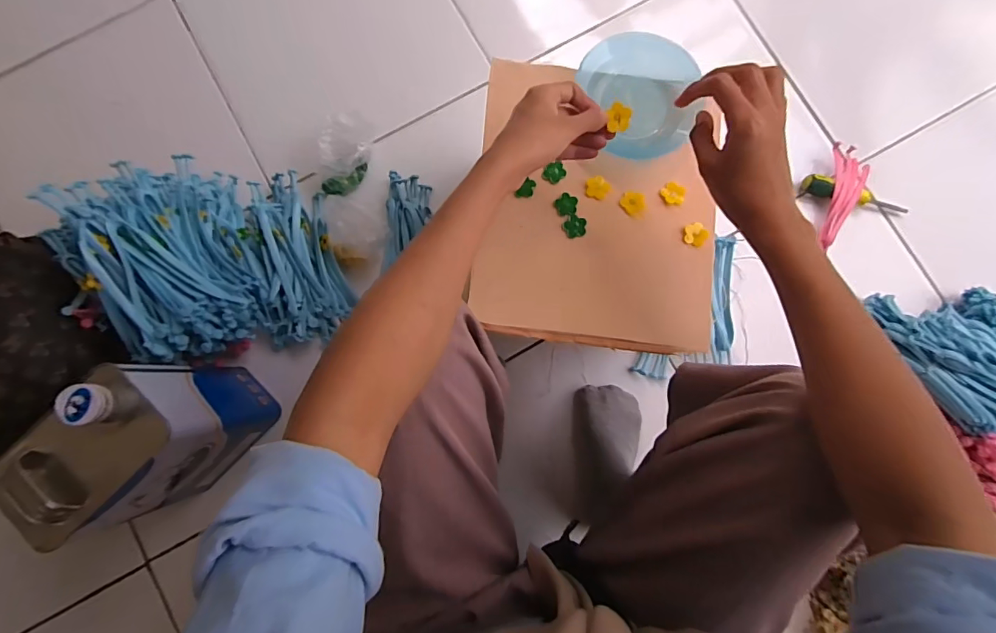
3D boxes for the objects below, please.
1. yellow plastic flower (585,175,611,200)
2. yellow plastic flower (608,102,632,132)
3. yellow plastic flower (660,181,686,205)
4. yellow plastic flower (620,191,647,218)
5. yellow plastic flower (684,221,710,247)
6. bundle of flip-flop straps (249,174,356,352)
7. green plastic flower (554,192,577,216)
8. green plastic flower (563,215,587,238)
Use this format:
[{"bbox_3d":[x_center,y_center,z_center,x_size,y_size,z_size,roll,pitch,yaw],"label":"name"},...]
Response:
[{"bbox_3d":[0.101,-0.131,0.488,0.024,0.004,0.023,0,83,1],"label":"yellow plastic flower"},{"bbox_3d":[0.105,-0.170,0.410,0.017,0.008,0.021,12,107,1],"label":"yellow plastic flower"},{"bbox_3d":[0.178,-0.124,0.485,0.024,0.005,0.020,30,84,4],"label":"yellow plastic flower"},{"bbox_3d":[0.136,-0.113,0.478,0.025,0.004,0.023,0,83,1],"label":"yellow plastic flower"},{"bbox_3d":[0.197,-0.081,0.477,0.021,0.008,0.023,0,83,1],"label":"yellow plastic flower"},{"bbox_3d":[-0.299,-0.087,0.697,0.114,0.068,0.244,-12,83,-1],"label":"bundle of flip-flop straps"},{"bbox_3d":[0.070,-0.113,0.486,0.023,0.004,0.023,0,83,1],"label":"green plastic flower"},{"bbox_3d":[0.078,-0.091,0.484,0.023,0.004,0.022,0,83,1],"label":"green plastic flower"}]

